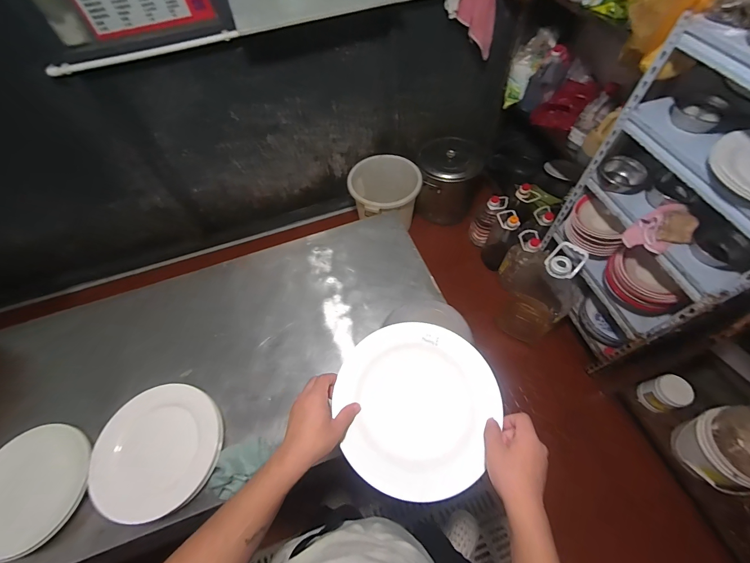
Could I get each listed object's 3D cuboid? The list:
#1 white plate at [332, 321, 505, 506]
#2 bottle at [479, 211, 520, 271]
[{"bbox_3d":[0.066,0.201,0.556,0.255,0.032,0.267,-2,58,3],"label":"white plate"},{"bbox_3d":[0.659,-0.213,1.722,0.138,0.321,0.194,28,64,20],"label":"bottle"}]

